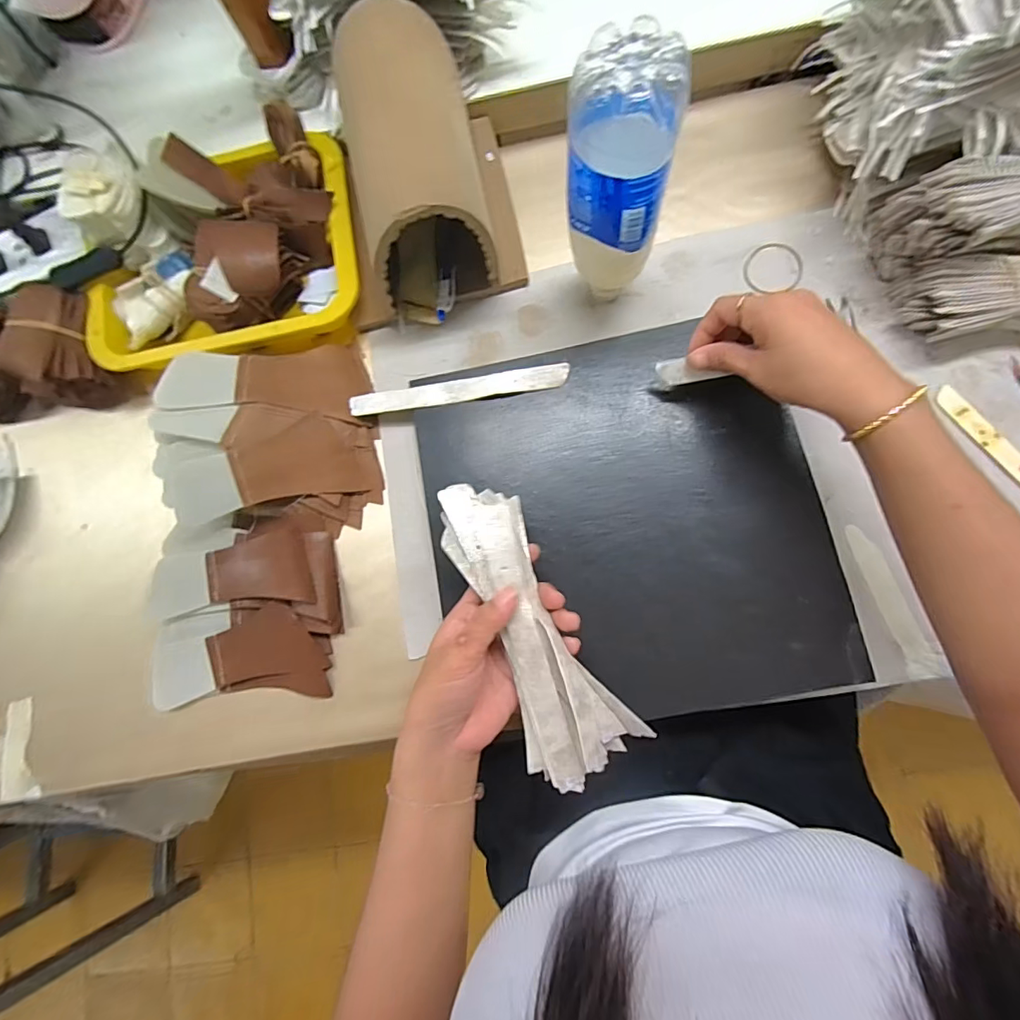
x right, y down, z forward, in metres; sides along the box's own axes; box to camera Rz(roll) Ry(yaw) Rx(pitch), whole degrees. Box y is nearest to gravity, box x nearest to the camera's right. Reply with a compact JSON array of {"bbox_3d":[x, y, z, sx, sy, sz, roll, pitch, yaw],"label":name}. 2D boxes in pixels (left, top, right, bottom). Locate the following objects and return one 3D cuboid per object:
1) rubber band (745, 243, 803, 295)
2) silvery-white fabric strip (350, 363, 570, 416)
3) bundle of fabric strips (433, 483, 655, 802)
[{"bbox_3d":[0.233,-0.215,0.445,0.048,0.005,0.042,15,84,7],"label":"rubber band"},{"bbox_3d":[-0.046,-0.102,0.436,0.191,0.010,0.020,-7,83,6],"label":"silvery-white fabric strip"},{"bbox_3d":[0.014,0.077,0.337,0.073,0.042,0.209,-25,85,2],"label":"bundle of fabric strips"}]

